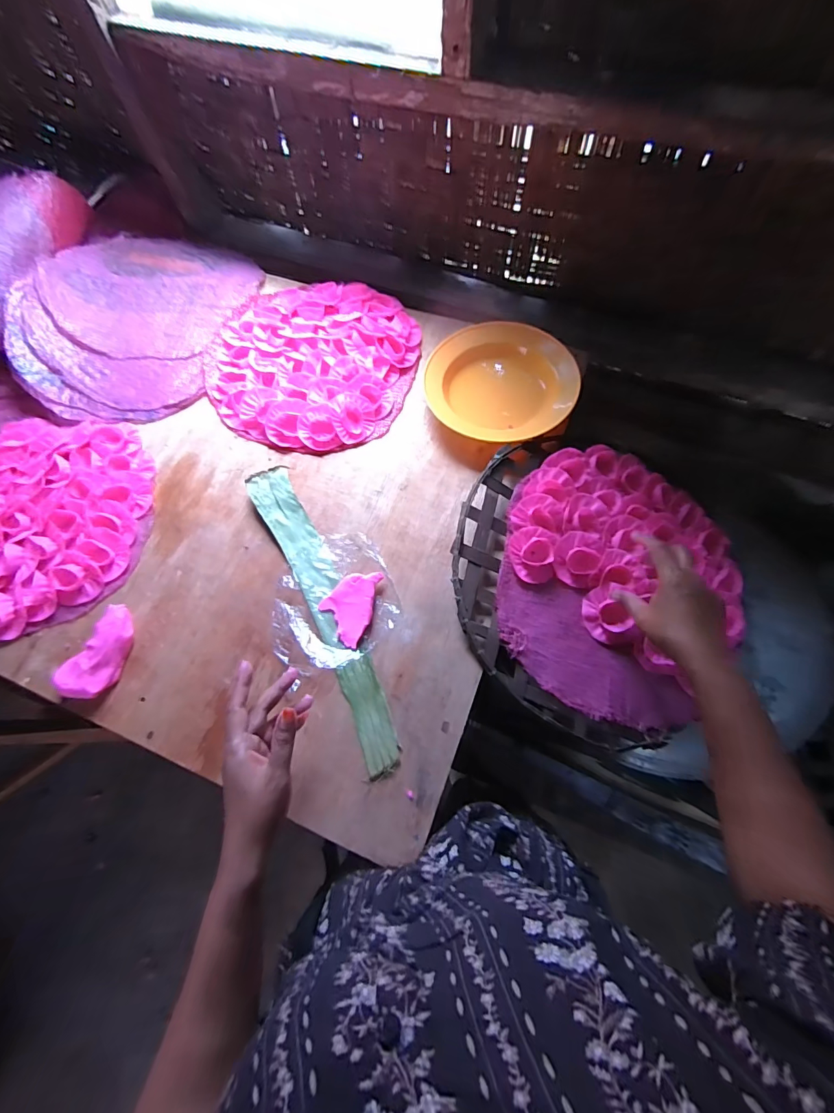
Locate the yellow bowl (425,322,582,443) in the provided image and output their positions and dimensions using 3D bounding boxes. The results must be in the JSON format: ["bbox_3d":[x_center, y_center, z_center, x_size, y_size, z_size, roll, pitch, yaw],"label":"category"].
[{"bbox_3d":[0.118,-0.242,0.631,0.215,0.066,0.186,12,68,7],"label":"yellow bowl"}]

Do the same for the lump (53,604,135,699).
[{"bbox_3d":[-0.371,0.115,0.512,0.054,0.035,0.109,26,70,12],"label":"lump"}]

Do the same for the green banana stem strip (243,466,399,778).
[{"bbox_3d":[-0.115,0.056,0.539,0.056,0.015,0.408,-26,69,-8],"label":"green banana stem strip"}]

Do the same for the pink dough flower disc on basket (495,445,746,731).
[{"bbox_3d":[0.261,0.028,0.553,0.308,0.064,0.336,1,69,-2],"label":"pink dough flower disc on basket"}]

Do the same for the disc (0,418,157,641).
[{"bbox_3d":[-0.519,-0.053,0.581,0.299,0.022,0.311,1,69,-2],"label":"disc"}]

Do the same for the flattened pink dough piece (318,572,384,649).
[{"bbox_3d":[-0.081,0.057,0.535,0.064,0.018,0.091,27,71,13],"label":"flattened pink dough piece"}]

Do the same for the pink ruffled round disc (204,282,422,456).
[{"bbox_3d":[-0.165,-0.310,0.678,0.316,0.032,0.305,-1,68,2],"label":"pink ruffled round disc"}]

